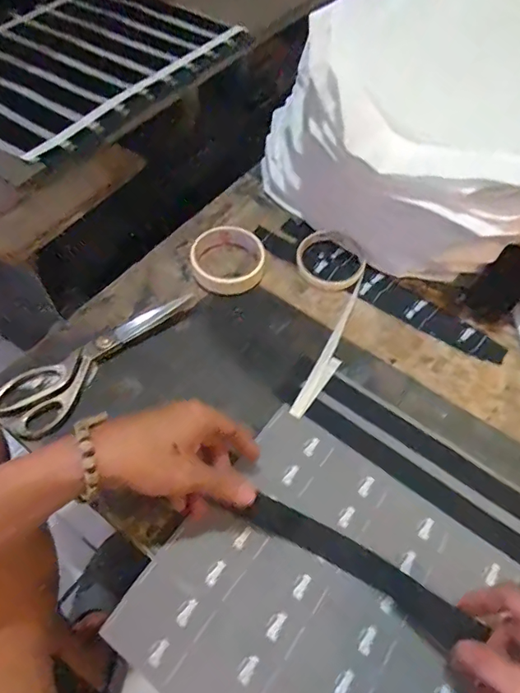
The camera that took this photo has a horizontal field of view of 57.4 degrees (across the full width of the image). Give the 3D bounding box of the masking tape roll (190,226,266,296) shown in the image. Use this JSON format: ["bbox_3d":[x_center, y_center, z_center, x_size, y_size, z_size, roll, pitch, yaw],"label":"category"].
[{"bbox_3d":[-0.040,-0.107,0.591,0.090,0.030,0.090,1,57,-1],"label":"masking tape roll"}]

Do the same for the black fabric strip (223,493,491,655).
[{"bbox_3d":[0.083,0.187,0.405,0.210,0.008,0.035,27,61,13],"label":"black fabric strip"}]

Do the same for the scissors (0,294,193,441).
[{"bbox_3d":[-0.169,0.010,0.508,0.068,0.013,0.225,40,65,22],"label":"scissors"}]

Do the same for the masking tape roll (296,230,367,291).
[{"bbox_3d":[0.089,-0.109,0.596,0.086,0.016,0.084,1,57,-1],"label":"masking tape roll"}]

